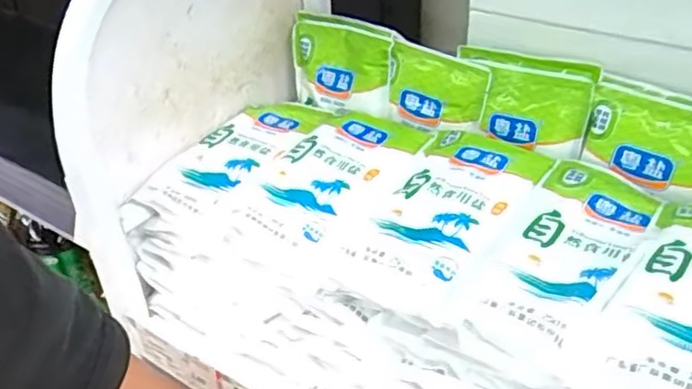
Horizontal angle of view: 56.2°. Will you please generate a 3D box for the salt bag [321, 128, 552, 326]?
[{"bbox_3d":[0.069,0.015,0.452,0.095,0.029,0.174,19,41,27],"label":"salt bag"}]

